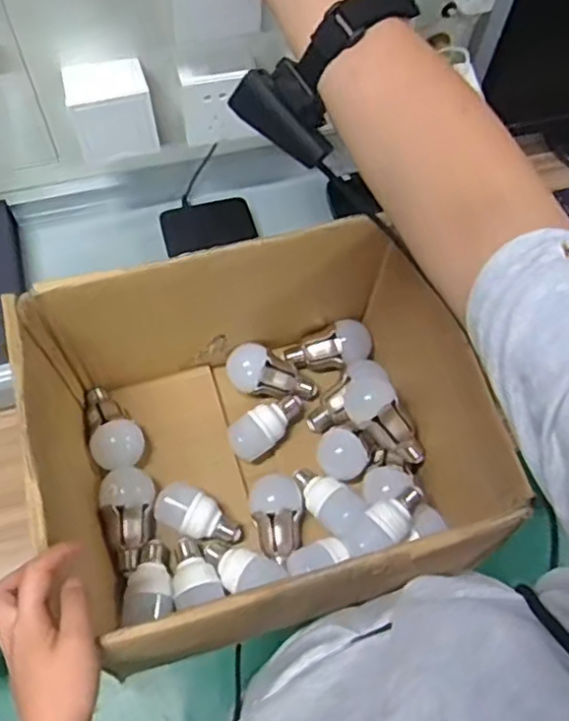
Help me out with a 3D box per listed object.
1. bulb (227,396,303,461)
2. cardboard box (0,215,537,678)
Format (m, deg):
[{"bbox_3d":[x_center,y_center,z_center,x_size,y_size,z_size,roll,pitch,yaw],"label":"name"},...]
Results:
[{"bbox_3d":[-0.018,0.080,0.740,0.093,0.051,0.045,-25,70,-13],"label":"bulb"},{"bbox_3d":[-0.027,0.068,0.654,0.388,0.243,0.315,-16,69,-10],"label":"cardboard box"}]

